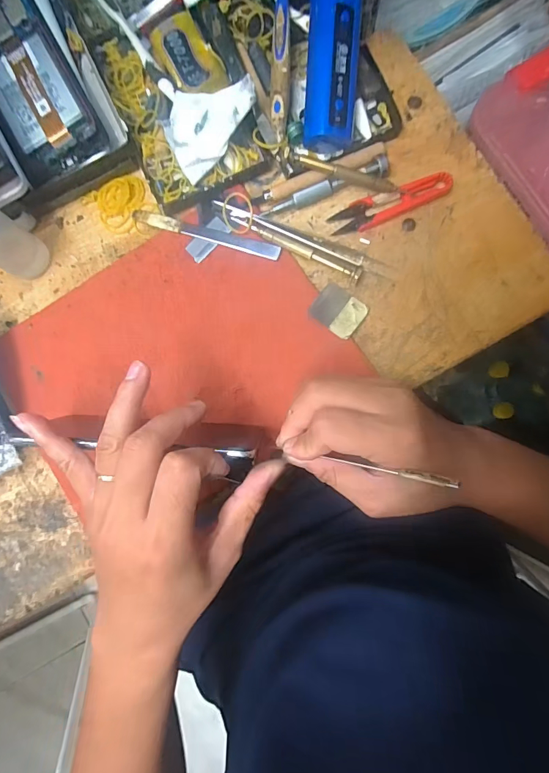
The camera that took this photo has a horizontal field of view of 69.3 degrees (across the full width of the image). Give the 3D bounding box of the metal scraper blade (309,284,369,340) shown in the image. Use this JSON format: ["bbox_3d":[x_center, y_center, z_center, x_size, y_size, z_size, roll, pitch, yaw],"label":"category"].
[{"bbox_3d":[0.051,-0.061,0.317,0.040,0.006,0.034,36,87,5],"label":"metal scraper blade"}]

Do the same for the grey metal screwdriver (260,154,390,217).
[{"bbox_3d":[0.041,-0.159,0.322,0.105,0.017,0.014,-21,84,0],"label":"grey metal screwdriver"}]

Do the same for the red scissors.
[{"bbox_3d":[0.095,-0.149,0.323,0.099,0.009,0.022,-19,84,1],"label":"red scissors"}]

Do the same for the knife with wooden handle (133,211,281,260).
[{"bbox_3d":[-0.056,-0.126,0.327,0.125,0.004,0.013,18,86,4],"label":"knife with wooden handle"}]

